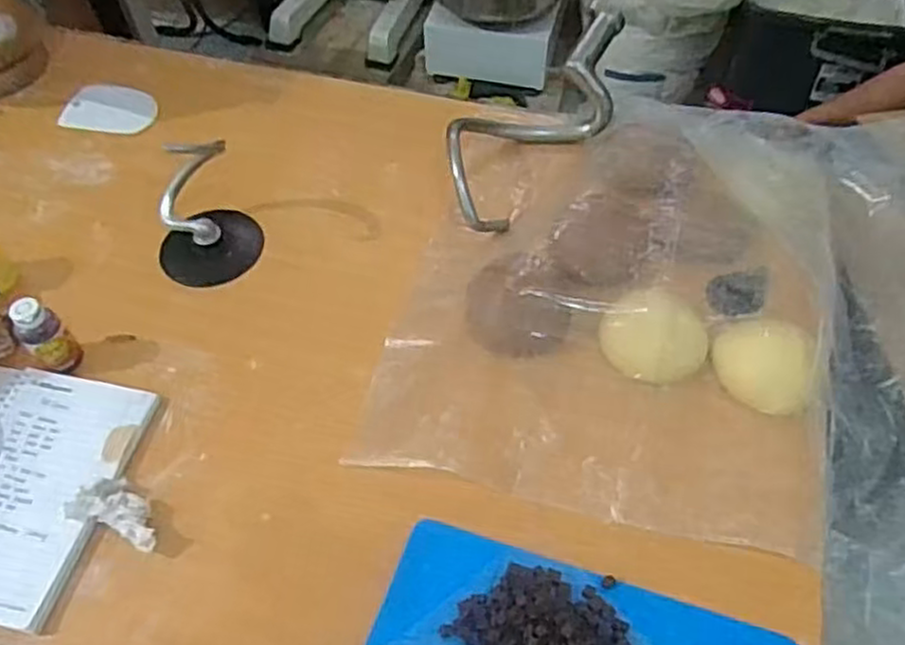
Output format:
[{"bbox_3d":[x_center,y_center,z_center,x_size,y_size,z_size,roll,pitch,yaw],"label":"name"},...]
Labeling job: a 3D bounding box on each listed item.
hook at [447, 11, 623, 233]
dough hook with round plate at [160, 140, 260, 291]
[{"bbox_3d":[0.085,-0.220,0.794,0.094,0.113,0.266,36,62,25],"label":"hook"},{"bbox_3d":[-0.263,-0.112,0.764,0.106,0.096,0.113,-22,55,-14],"label":"dough hook with round plate"}]

